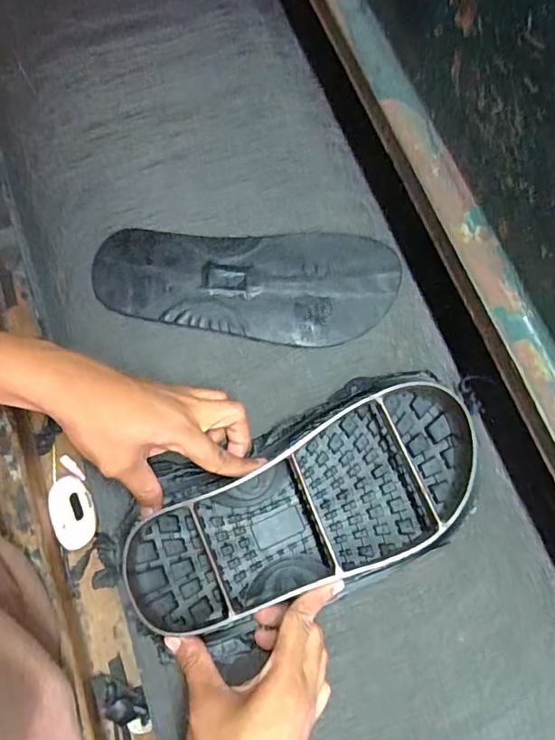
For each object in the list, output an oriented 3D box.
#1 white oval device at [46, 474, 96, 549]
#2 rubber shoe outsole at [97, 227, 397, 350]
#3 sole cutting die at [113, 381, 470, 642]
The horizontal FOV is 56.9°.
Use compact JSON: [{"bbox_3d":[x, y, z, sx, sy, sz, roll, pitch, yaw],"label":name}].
[{"bbox_3d":[-0.180,0.125,0.450,0.039,0.014,0.061,-17,74,-7],"label":"white oval device"},{"bbox_3d":[-0.028,-0.077,0.461,0.265,0.006,0.106,1,74,-1],"label":"rubber shoe outsole"},{"bbox_3d":[0.028,0.109,0.392,0.299,0.049,0.118,-24,76,-8],"label":"sole cutting die"}]

